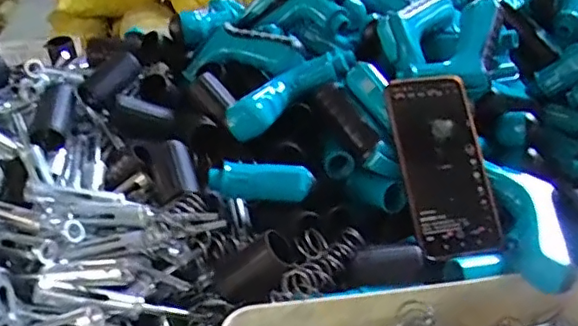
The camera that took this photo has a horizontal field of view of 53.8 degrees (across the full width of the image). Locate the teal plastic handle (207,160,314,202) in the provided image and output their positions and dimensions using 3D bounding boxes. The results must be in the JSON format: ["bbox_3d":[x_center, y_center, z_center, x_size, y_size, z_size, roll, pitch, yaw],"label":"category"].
[{"bbox_3d":[-0.025,0.016,0.483,0.088,0.029,0.018,1,24,5],"label":"teal plastic handle"}]

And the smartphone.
[{"bbox_3d":[0.136,0.000,0.501,0.074,0.157,0.008,-9,-14,-8],"label":"smartphone"}]

